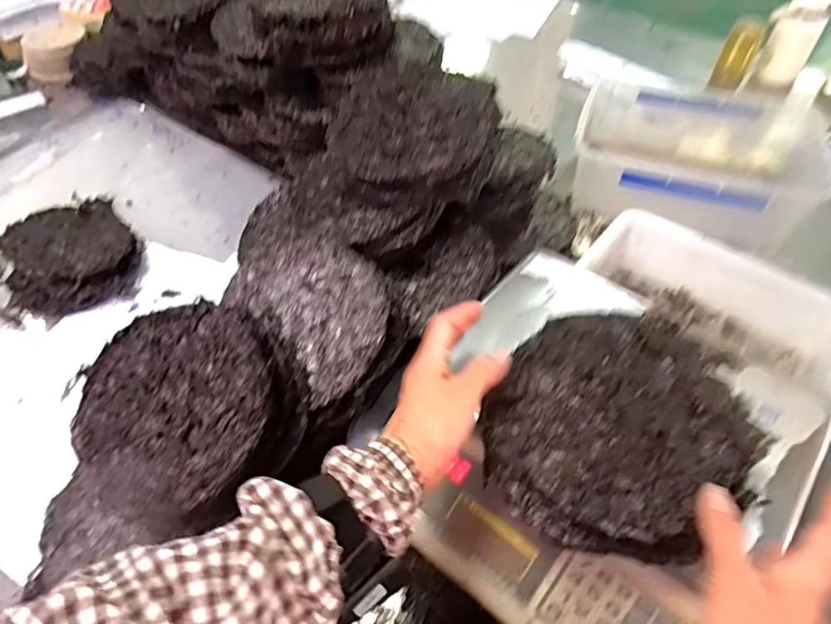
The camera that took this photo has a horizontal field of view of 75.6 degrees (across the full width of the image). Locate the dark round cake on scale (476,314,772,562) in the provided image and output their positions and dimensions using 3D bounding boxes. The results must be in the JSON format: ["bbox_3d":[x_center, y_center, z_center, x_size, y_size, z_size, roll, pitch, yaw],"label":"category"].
[{"bbox_3d":[0.154,0.083,0.413,0.180,0.031,0.196,-1,52,1],"label":"dark round cake on scale"}]

